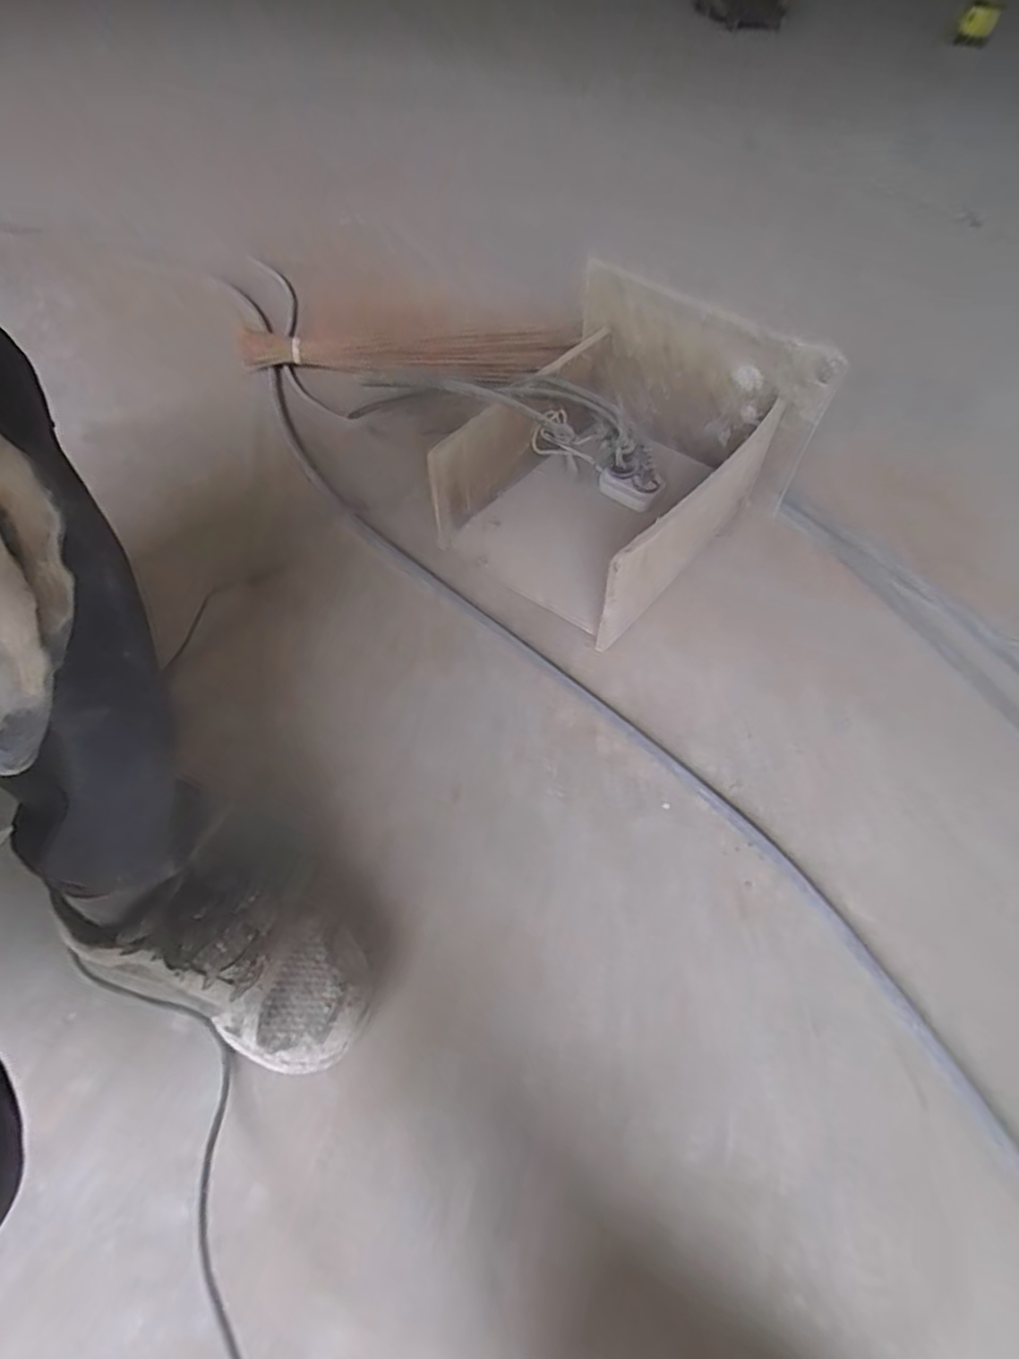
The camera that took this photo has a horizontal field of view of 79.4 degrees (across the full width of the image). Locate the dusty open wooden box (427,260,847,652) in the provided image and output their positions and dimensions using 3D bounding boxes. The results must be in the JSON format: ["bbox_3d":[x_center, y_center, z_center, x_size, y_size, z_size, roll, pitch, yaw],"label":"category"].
[{"bbox_3d":[0.120,-0.273,0.750,0.340,0.227,0.358,38,61,22],"label":"dusty open wooden box"}]

